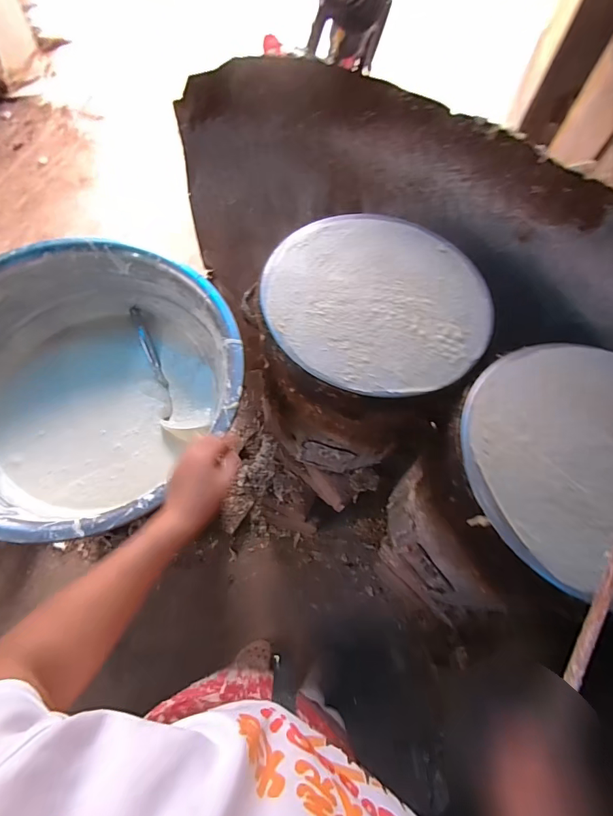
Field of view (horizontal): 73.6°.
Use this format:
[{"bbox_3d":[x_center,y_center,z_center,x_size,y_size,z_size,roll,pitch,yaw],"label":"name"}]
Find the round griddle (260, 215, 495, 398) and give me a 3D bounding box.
[{"bbox_3d":[0.117,-0.180,0.673,0.363,0.022,0.350,1,66,-3],"label":"round griddle"}]

